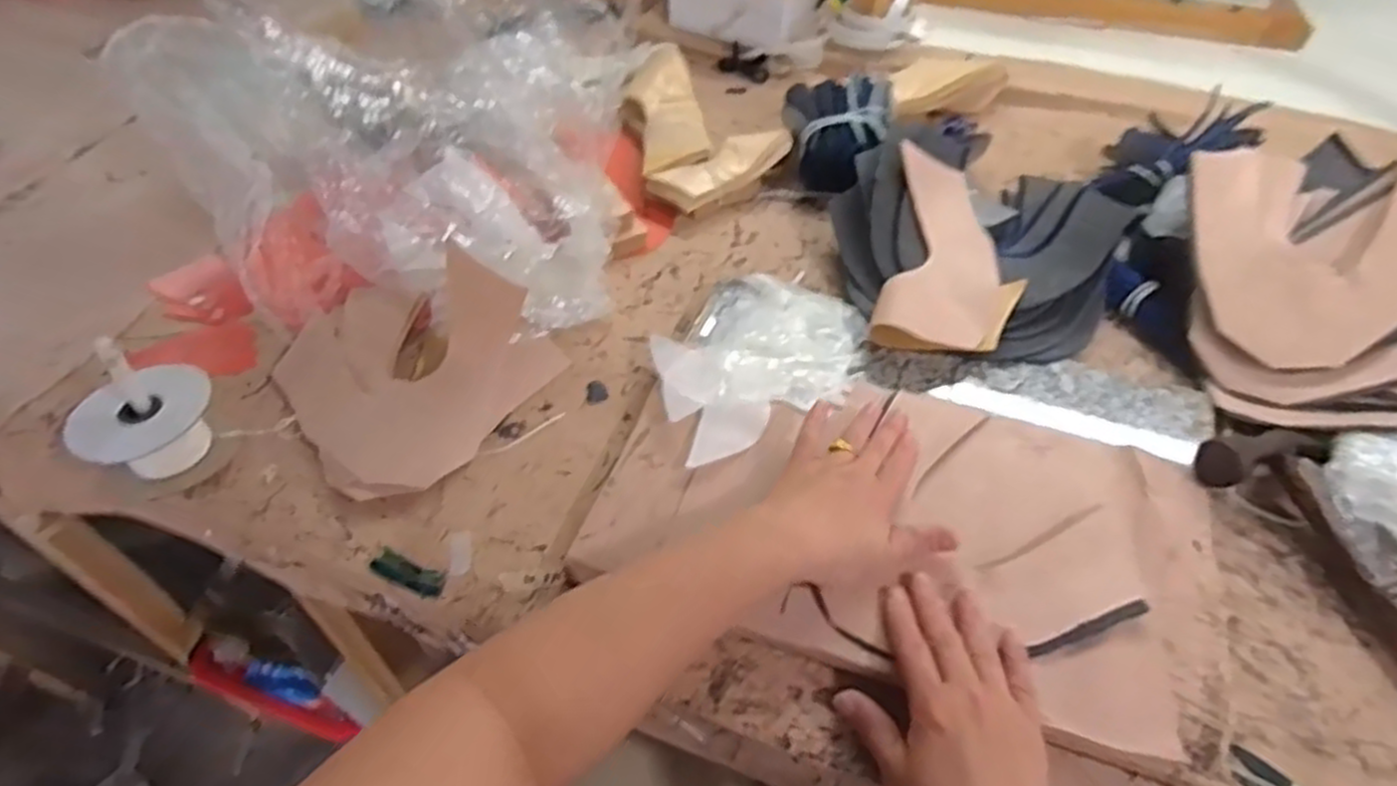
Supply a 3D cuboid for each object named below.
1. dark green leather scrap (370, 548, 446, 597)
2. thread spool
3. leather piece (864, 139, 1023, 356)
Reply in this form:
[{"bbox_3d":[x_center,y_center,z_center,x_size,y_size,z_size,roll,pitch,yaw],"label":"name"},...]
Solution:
[{"bbox_3d":[-0.194,0.121,0.528,0.053,0.007,0.017,17,52,15],"label":"dark green leather scrap"},{"bbox_3d":[-0.399,0.025,0.577,0.080,0.057,0.091,18,52,16],"label":"thread spool"},{"bbox_3d":[0.205,-0.119,0.652,0.107,0.025,0.181,6,65,6],"label":"leather piece"}]

